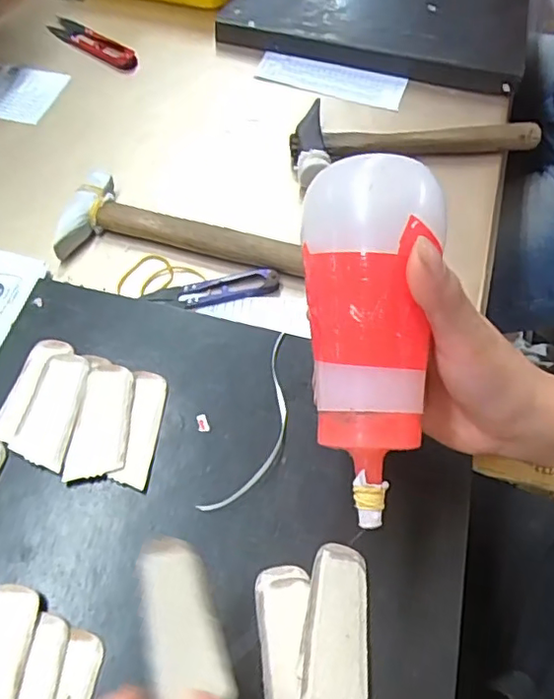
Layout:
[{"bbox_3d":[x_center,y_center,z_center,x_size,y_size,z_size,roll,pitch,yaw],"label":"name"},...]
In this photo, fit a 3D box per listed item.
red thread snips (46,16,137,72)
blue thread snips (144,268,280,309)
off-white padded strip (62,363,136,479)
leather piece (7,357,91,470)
[{"bbox_3d":[-0.185,-0.308,0.584,0.114,0.010,0.027,36,64,18],"label":"red thread snips"},{"bbox_3d":[-0.046,-0.043,0.430,0.093,0.012,0.021,-11,60,-9],"label":"blue thread snips"},{"bbox_3d":[-0.103,0.042,0.349,0.032,0.006,0.070,3,59,0],"label":"off-white padded strip"},{"bbox_3d":[-0.134,0.034,0.352,0.032,0.004,0.070,11,59,4],"label":"leather piece"}]

